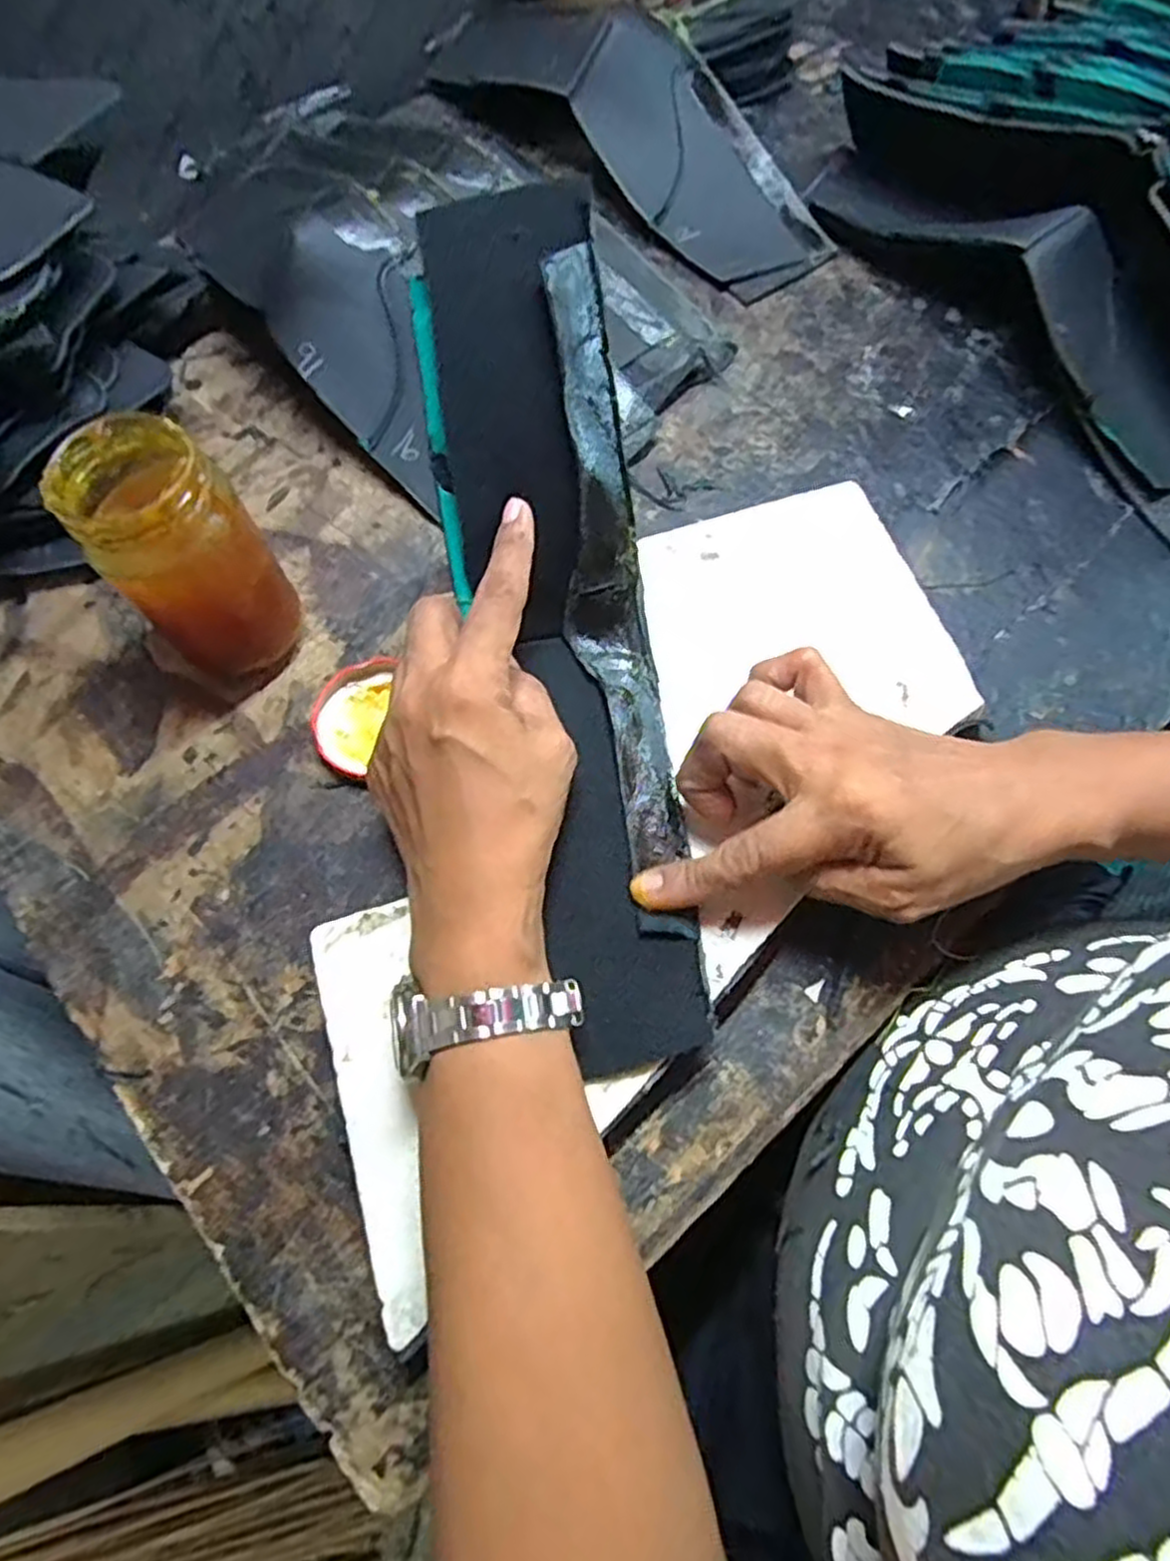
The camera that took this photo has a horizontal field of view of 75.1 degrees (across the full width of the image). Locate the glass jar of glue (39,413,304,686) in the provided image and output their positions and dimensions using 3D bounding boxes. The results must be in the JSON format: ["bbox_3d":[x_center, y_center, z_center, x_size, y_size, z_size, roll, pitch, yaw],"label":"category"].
[{"bbox_3d":[-0.166,-0.095,0.326,0.058,0.110,0.065,-33,71,-10],"label":"glass jar of glue"}]

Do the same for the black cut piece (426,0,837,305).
[{"bbox_3d":[0.022,-0.419,0.472,0.082,0.065,0.308,-43,74,-13],"label":"black cut piece"}]

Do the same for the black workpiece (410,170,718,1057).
[{"bbox_3d":[-0.007,-0.052,0.299,0.072,0.068,0.305,-11,90,-2],"label":"black workpiece"}]

